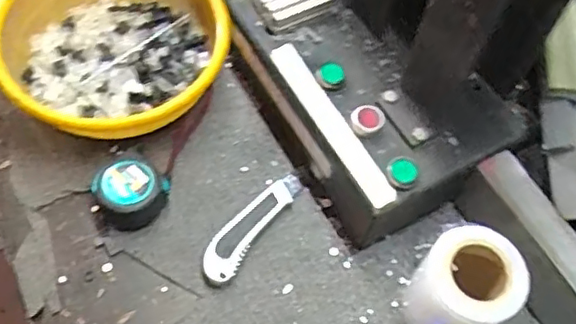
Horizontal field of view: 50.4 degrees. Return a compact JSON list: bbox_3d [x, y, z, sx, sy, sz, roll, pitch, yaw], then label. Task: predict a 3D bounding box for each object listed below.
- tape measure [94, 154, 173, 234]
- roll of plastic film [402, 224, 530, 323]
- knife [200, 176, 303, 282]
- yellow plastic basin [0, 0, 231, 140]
[{"bbox_3d":[-0.150,0.024,0.583,0.063,0.047,0.062,2,61,-3],"label":"tape measure"},{"bbox_3d":[0.147,0.112,0.526,0.076,0.108,0.076,2,61,-3],"label":"roll of plastic film"},{"bbox_3d":[-0.035,0.059,0.590,0.034,0.016,0.132,33,64,14],"label":"knife"},{"bbox_3d":[-0.178,-0.118,0.634,0.221,0.085,0.221,2,61,-3],"label":"yellow plastic basin"}]

